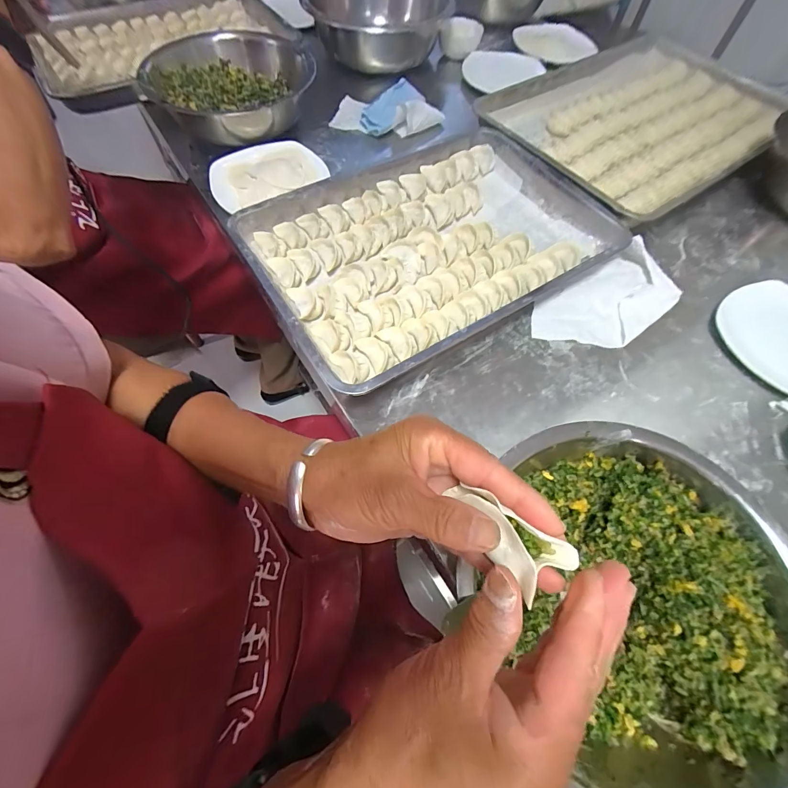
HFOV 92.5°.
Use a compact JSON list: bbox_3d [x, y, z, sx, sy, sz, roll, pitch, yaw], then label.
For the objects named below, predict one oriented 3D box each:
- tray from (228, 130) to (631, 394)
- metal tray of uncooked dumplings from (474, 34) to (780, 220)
[{"bbox_3d":[0.047,-0.242,0.558,0.492,0.048,0.372,-31,69,-16],"label":"tray"},{"bbox_3d":[0.473,-0.532,0.729,0.544,0.051,0.403,-32,69,-16],"label":"metal tray of uncooked dumplings"}]

